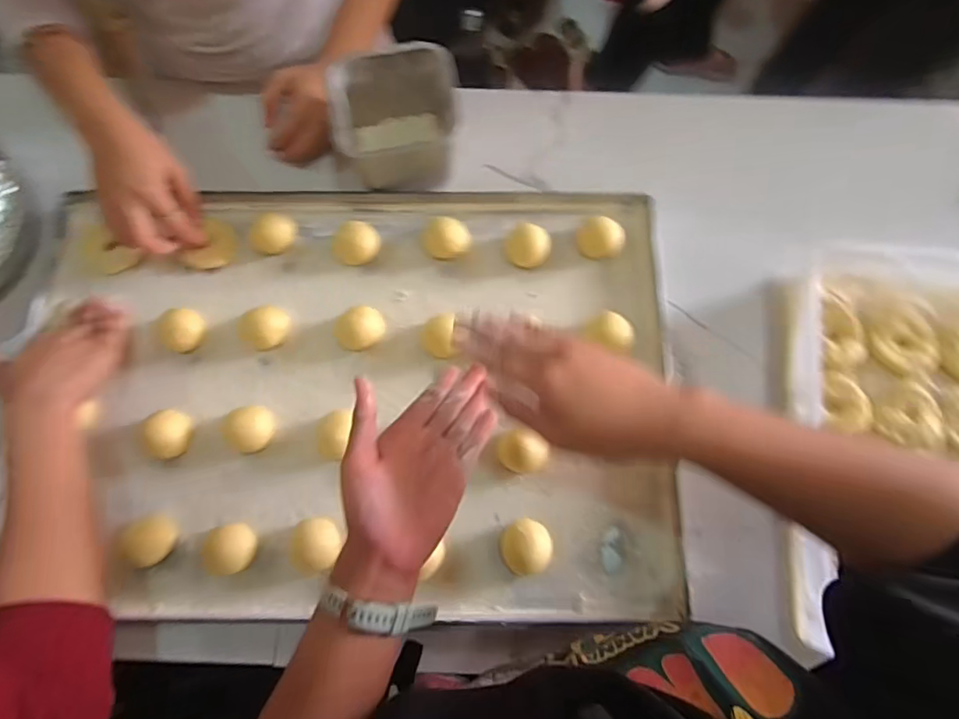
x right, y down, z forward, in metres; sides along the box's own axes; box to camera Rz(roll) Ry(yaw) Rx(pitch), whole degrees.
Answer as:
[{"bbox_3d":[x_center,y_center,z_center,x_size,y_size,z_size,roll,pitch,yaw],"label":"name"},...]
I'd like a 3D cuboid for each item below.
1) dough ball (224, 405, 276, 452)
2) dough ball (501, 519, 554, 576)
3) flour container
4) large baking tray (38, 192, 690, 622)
[{"bbox_3d":[-0.212,0.064,0.493,0.041,0.033,0.045,22,78,6],"label":"dough ball"},{"bbox_3d":[0.041,0.163,0.466,0.043,0.034,0.044,0,74,0],"label":"dough ball"},{"bbox_3d":[-0.082,-0.239,0.556,0.120,0.089,0.109,-13,76,-2],"label":"flour container"},{"bbox_3d":[-0.119,0.022,0.516,0.599,0.048,0.415,0,74,0],"label":"large baking tray"}]

